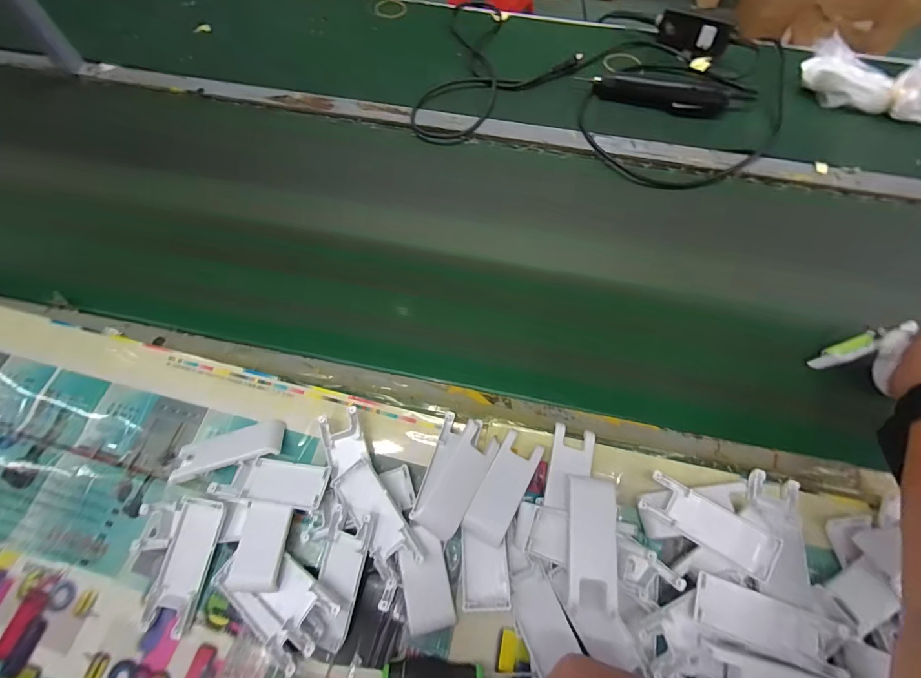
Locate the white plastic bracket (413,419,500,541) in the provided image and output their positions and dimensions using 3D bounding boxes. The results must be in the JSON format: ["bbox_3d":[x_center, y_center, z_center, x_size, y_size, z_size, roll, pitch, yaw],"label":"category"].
[{"bbox_3d":[0.000,0.129,0.364,0.037,0.013,0.102,28,68,13],"label":"white plastic bracket"}]

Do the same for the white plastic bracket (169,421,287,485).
[{"bbox_3d":[-0.224,0.110,0.385,0.101,0.016,0.041,-17,39,-6],"label":"white plastic bracket"}]

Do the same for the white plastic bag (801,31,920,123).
[{"bbox_3d":[0.660,-0.399,0.605,0.231,0.077,0.086,32,69,14],"label":"white plastic bag"}]

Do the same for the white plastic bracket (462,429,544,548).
[{"bbox_3d":[0.041,0.136,0.365,0.038,0.005,0.098,28,68,13],"label":"white plastic bracket"}]

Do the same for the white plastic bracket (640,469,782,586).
[{"bbox_3d":[0.218,0.162,0.348,0.103,0.012,0.038,28,76,21],"label":"white plastic bracket"}]

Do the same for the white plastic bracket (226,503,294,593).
[{"bbox_3d":[-0.173,0.181,0.345,0.042,0.013,0.067,2,65,1],"label":"white plastic bracket"}]

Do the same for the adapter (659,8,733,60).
[{"bbox_3d":[0.397,-0.523,0.674,0.117,0.047,0.030,34,69,15],"label":"adapter"}]

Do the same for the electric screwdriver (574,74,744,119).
[{"bbox_3d":[0.313,-0.394,0.626,0.229,0.038,0.046,20,66,9],"label":"electric screwdriver"}]

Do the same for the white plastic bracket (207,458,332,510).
[{"bbox_3d":[-0.174,0.133,0.368,0.102,0.026,0.038,7,65,3],"label":"white plastic bracket"}]

